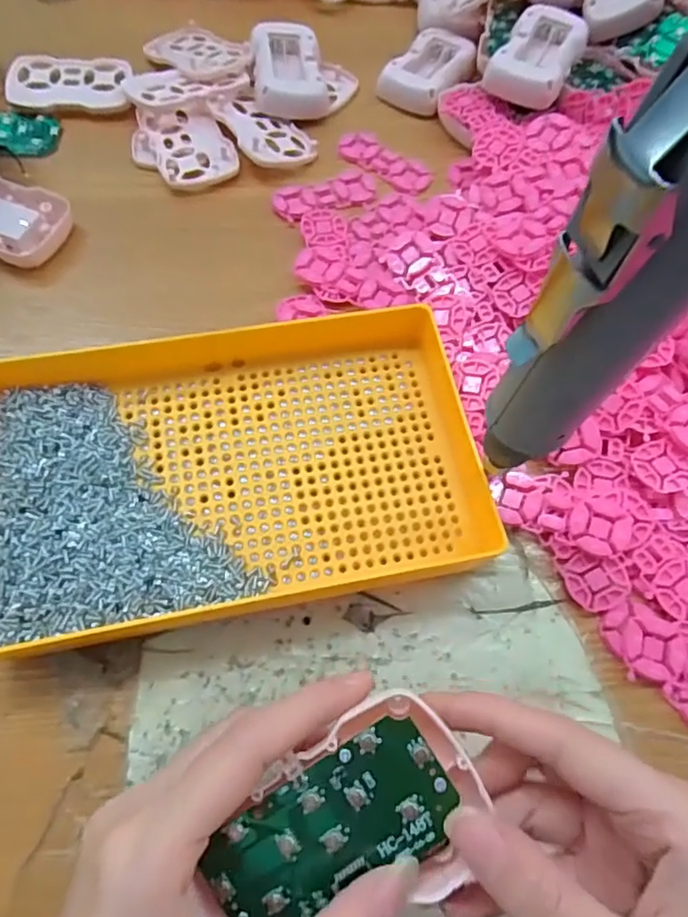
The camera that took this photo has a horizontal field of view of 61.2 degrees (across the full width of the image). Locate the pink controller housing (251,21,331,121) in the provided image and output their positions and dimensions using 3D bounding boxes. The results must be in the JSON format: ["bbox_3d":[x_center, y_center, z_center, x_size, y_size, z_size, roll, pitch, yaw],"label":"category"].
[{"bbox_3d":[-0.042,-0.291,0.437,0.052,0.022,0.077,-10,67,-7],"label":"pink controller housing"}]

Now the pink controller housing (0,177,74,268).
[{"bbox_3d":[-0.225,-0.157,0.376,0.089,0.015,0.054,20,67,6],"label":"pink controller housing"}]

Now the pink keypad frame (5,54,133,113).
[{"bbox_3d":[-0.201,-0.278,0.430,0.086,0.009,0.053,-2,67,-4],"label":"pink keypad frame"}]

